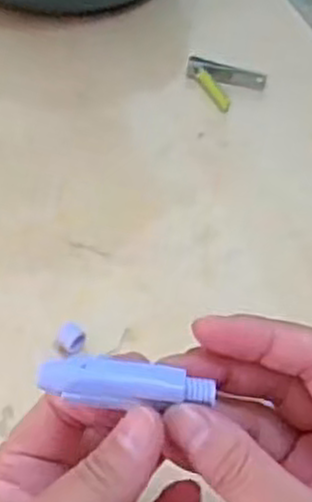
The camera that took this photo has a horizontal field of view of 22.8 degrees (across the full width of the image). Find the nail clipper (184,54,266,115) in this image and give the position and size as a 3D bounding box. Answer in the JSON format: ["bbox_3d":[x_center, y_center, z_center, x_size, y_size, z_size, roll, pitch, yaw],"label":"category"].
[{"bbox_3d":[0.043,-0.109,0.511,0.053,0.010,0.036,17,53,11],"label":"nail clipper"}]

